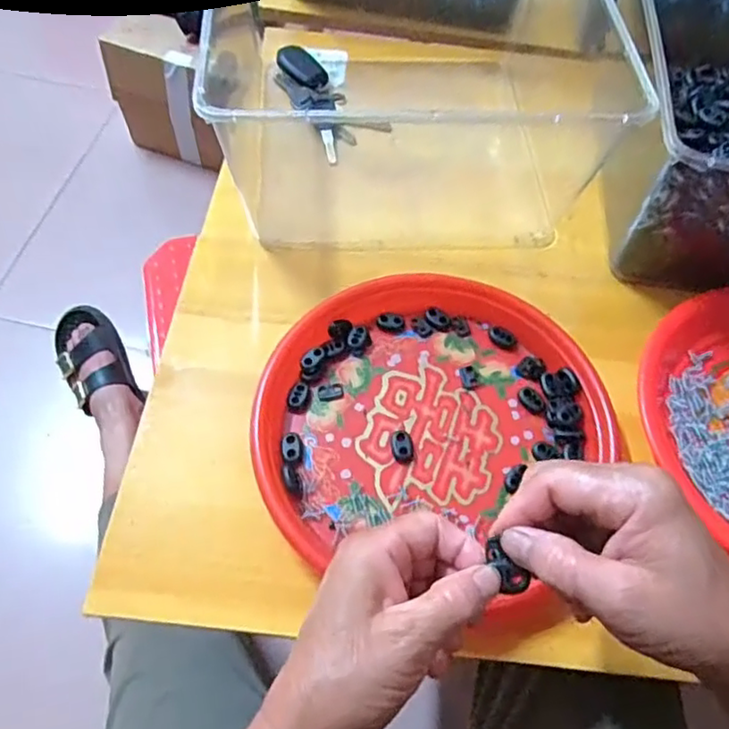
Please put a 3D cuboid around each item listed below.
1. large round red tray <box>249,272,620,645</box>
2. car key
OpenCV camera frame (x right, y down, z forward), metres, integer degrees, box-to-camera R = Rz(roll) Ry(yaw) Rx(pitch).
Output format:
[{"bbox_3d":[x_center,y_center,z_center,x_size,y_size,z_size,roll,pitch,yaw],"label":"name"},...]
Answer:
[{"bbox_3d":[0.049,0.049,0.421,0.235,0.032,0.249,1,60,-3],"label":"large round red tray"},{"bbox_3d":[-0.043,-0.258,0.597,0.051,0.014,0.152,-23,64,-16],"label":"car key"}]

